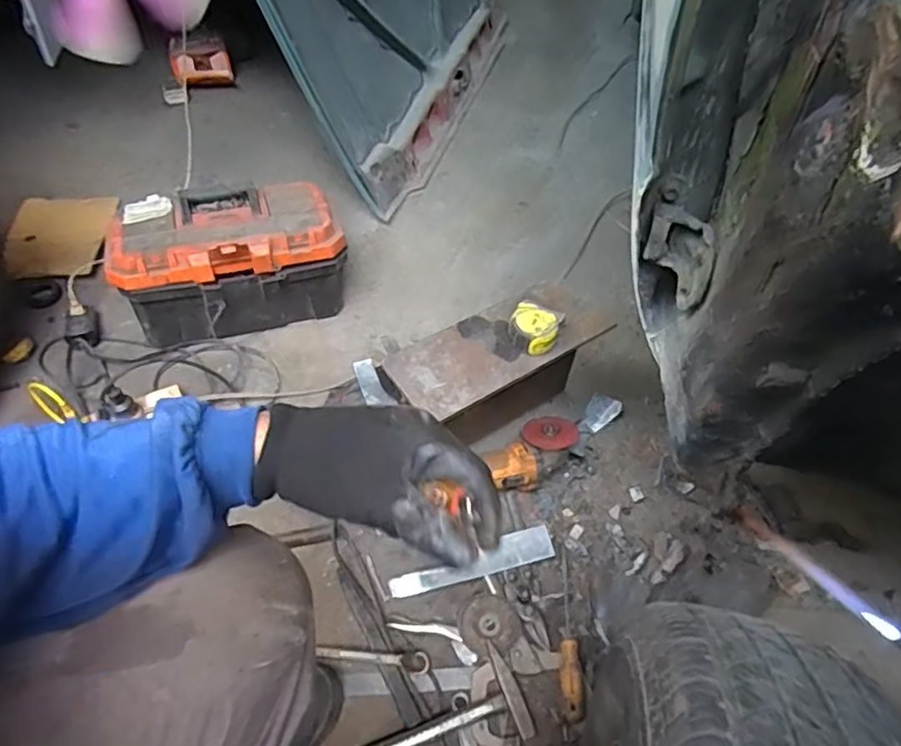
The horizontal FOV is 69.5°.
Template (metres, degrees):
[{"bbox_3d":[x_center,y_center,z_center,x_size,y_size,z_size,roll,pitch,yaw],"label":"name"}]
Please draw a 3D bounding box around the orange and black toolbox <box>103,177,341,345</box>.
[{"bbox_3d":[-0.397,-0.190,1.192,0.379,0.224,0.202,-17,53,-17],"label":"orange and black toolbox"}]

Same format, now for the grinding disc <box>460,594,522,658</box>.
[{"bbox_3d":[0.052,0.339,0.876,0.076,0.010,0.074,2,61,-3],"label":"grinding disc"}]

